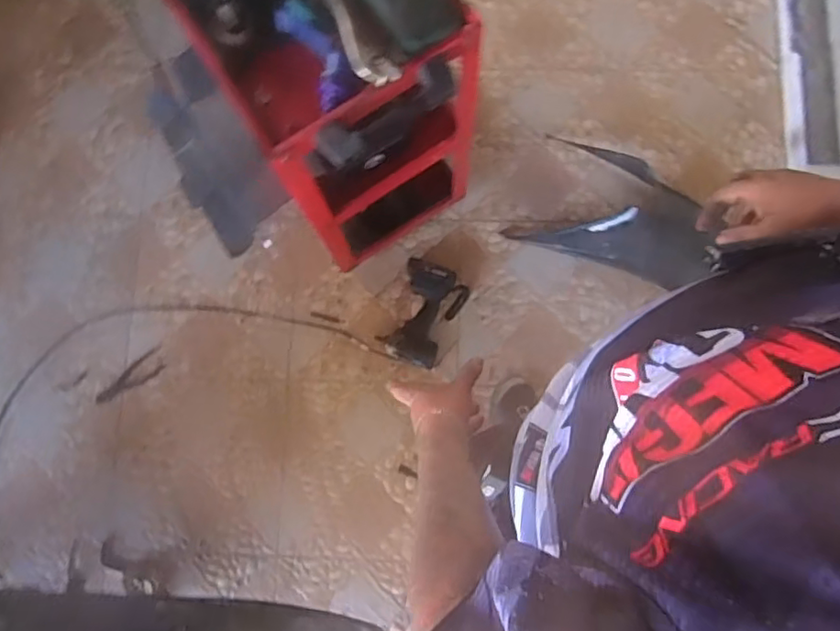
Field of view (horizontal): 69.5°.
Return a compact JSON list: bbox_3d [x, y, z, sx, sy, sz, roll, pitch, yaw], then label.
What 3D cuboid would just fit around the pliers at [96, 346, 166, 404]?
[{"bbox_3d":[-0.716,0.156,1.504,0.193,0.010,0.058,-36,81,-6],"label":"pliers"}]

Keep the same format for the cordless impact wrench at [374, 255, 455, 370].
[{"bbox_3d":[-0.001,-0.007,1.443,0.137,0.071,0.235,19,82,4],"label":"cordless impact wrench"}]

